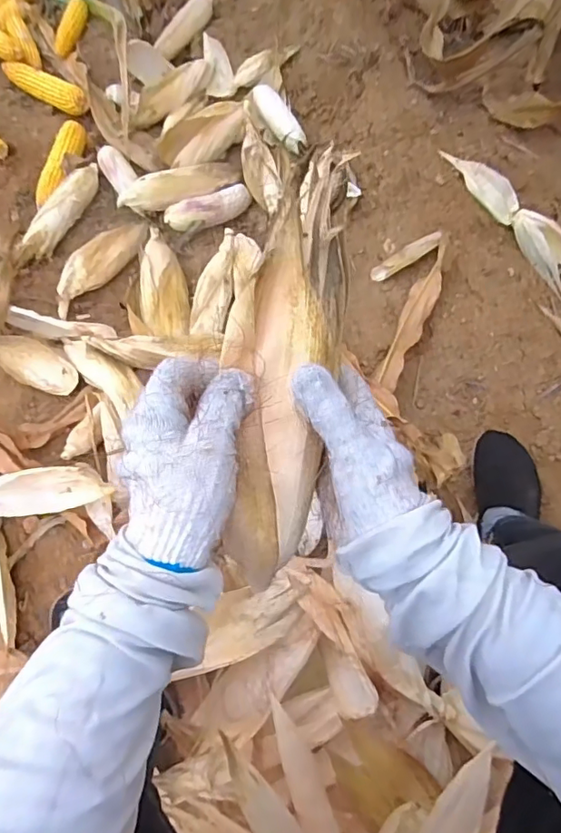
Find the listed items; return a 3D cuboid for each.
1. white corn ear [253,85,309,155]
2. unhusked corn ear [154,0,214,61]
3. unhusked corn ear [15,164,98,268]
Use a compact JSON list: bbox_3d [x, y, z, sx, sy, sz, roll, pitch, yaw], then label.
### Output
[{"bbox_3d":[0.000,-0.622,1.118,0.058,0.041,0.193,-29,72,-6],"label":"white corn ear"},{"bbox_3d":[-0.218,-0.905,1.228,0.057,0.042,0.202,30,76,13],"label":"unhusked corn ear"},{"bbox_3d":[-0.432,-0.396,1.051,0.054,0.057,0.272,22,74,11],"label":"unhusked corn ear"}]

